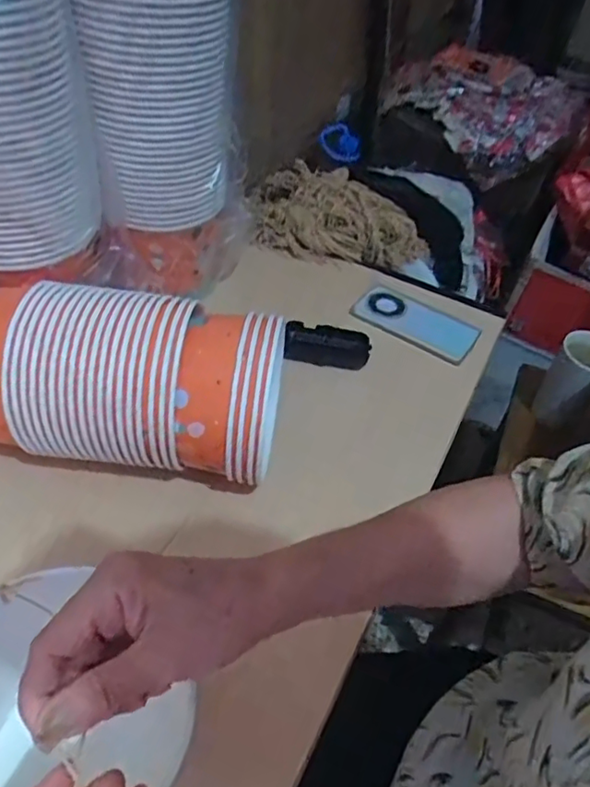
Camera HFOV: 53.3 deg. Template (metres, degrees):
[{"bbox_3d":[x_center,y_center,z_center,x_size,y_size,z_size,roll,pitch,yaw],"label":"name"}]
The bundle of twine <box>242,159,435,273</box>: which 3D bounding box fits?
[{"bbox_3d":[0.054,-0.277,0.915,0.309,0.072,0.163,17,49,9],"label":"bundle of twine"}]

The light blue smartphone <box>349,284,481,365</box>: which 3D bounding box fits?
[{"bbox_3d":[0.167,-0.100,0.801,0.159,0.015,0.082,30,54,12],"label":"light blue smartphone"}]

